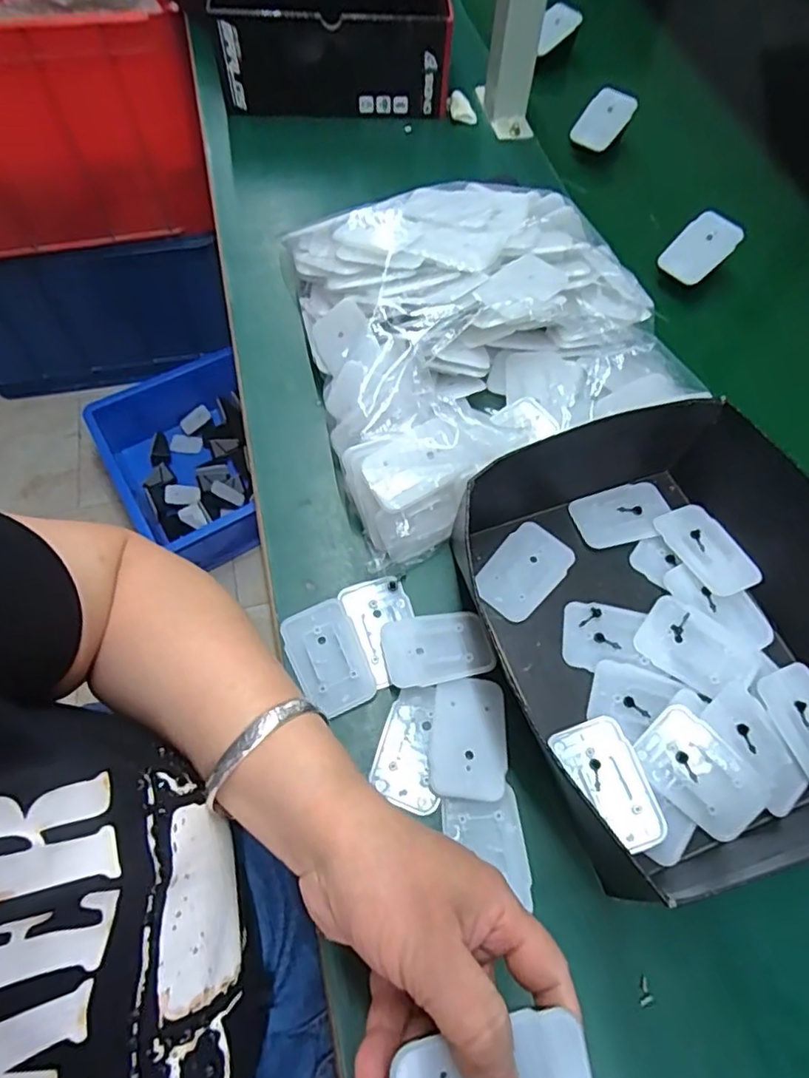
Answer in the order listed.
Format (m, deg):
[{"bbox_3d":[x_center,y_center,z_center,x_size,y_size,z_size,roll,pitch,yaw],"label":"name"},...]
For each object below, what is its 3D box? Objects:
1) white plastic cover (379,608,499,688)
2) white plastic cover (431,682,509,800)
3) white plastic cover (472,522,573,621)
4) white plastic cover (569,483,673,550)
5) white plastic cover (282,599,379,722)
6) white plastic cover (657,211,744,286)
[{"bbox_3d":[0.021,0.068,0.373,0.065,0.010,0.044,-12,64,-6],"label":"white plastic cover"},{"bbox_3d":[0.038,0.117,0.352,0.043,0.009,0.067,2,64,1],"label":"white plastic cover"},{"bbox_3d":[0.082,0.021,0.406,0.045,0.004,0.070,36,69,16],"label":"white plastic cover"},{"bbox_3d":[0.157,-0.018,0.427,0.069,0.005,0.045,-11,64,-6],"label":"white plastic cover"},{"bbox_3d":[-0.048,0.074,0.373,0.043,0.005,0.068,-24,66,-11],"label":"white plastic cover"},{"bbox_3d":[0.263,-0.258,0.527,0.071,0.009,0.043,-44,79,-4],"label":"white plastic cover"}]

